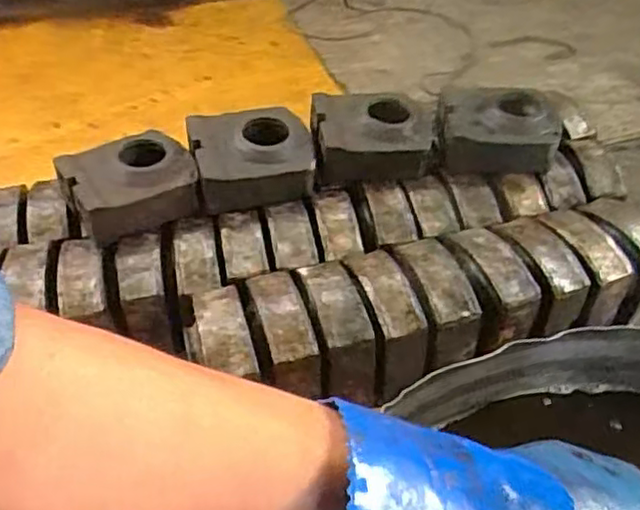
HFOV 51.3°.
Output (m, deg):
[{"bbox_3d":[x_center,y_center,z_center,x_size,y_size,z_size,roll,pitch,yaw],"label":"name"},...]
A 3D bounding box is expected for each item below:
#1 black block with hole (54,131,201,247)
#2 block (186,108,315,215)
[{"bbox_3d":[-0.294,-0.106,1.040,0.186,0.094,0.149,-21,47,-19],"label":"black block with hole"},{"bbox_3d":[-0.112,-0.159,1.089,0.185,0.086,0.165,-9,44,-8],"label":"block"}]

